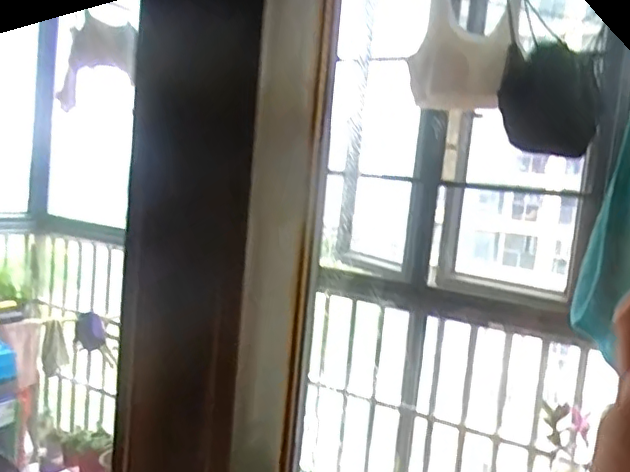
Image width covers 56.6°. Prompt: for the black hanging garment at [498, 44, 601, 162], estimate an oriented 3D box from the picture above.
[{"bbox_3d":[0.513,-0.291,1.268,0.238,0.234,0.044,5,20,-5],"label":"black hanging garment"}]

